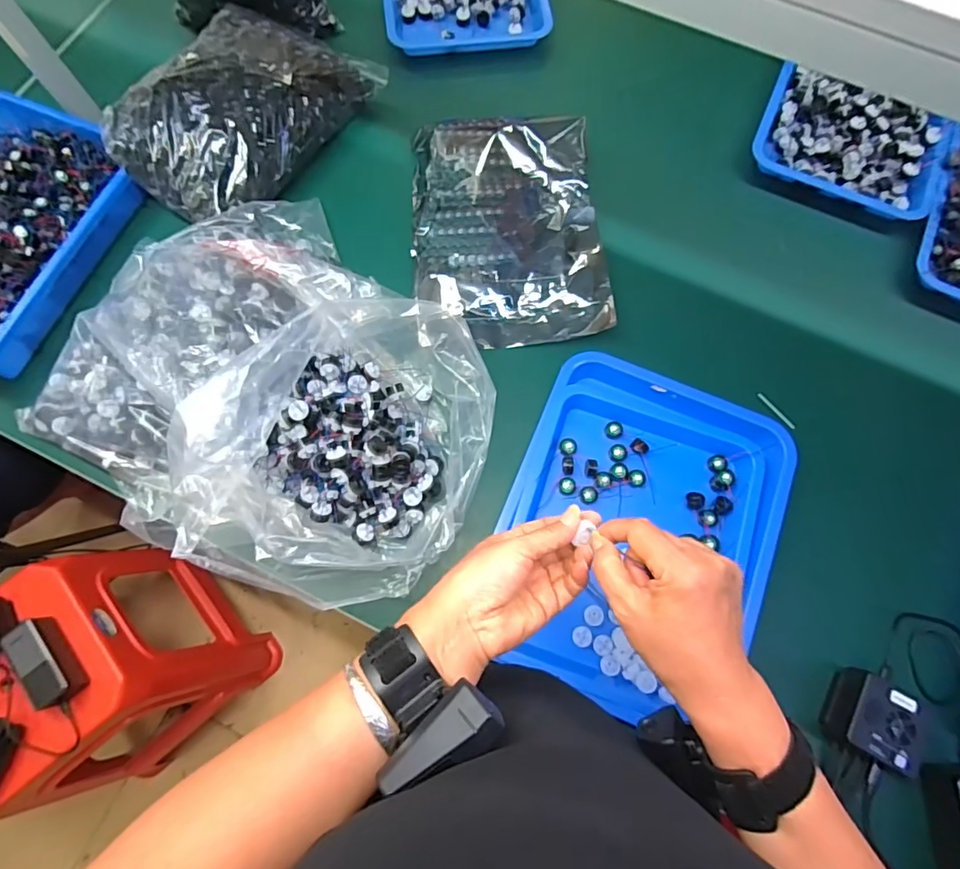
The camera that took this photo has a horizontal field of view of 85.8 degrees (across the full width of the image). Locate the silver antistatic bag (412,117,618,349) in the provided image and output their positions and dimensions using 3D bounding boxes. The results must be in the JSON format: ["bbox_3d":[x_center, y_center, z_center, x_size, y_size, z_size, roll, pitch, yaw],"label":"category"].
[{"bbox_3d":[0.036,-0.290,0.696,0.246,0.037,0.334,-4,74,-2],"label":"silver antistatic bag"}]

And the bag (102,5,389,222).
[{"bbox_3d":[-0.326,-0.455,0.715,0.201,0.095,0.341,34,77,8],"label":"bag"}]

